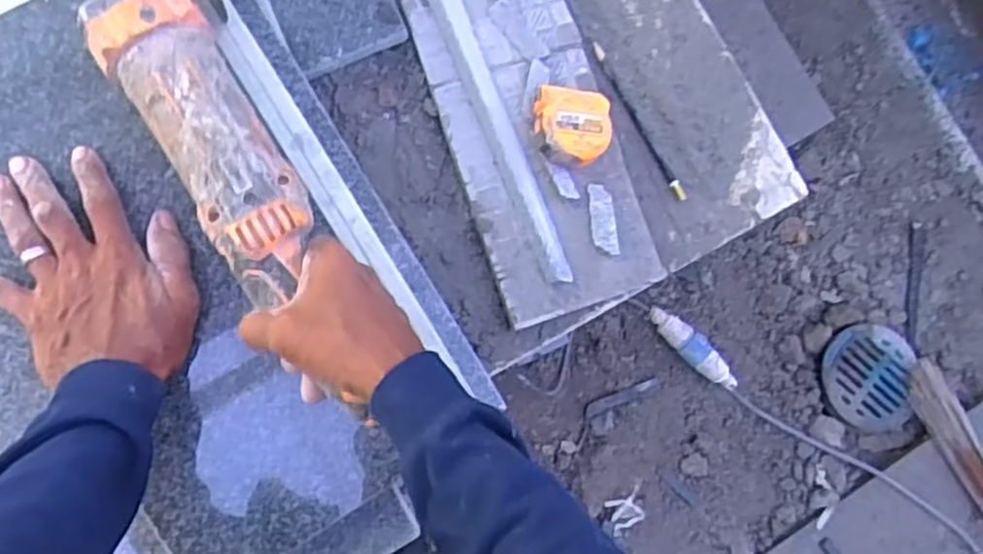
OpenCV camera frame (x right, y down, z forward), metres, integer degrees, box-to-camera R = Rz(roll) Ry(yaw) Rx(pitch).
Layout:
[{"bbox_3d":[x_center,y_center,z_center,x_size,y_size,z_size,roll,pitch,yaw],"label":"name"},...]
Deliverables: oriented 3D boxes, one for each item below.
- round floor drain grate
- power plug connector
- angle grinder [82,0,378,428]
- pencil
[{"bbox_3d":[0.708,0.187,1.412,0.161,0.034,0.191,8,82,-5],"label":"round floor drain grate"},{"bbox_3d":[0.366,0.127,1.372,0.046,0.038,0.195,-43,76,-10],"label":"power plug connector"},{"bbox_3d":[-0.189,-0.105,0.499,0.080,0.083,0.257,-23,85,-9],"label":"angle grinder"},{"bbox_3d":[0.121,-0.128,0.623,0.011,0.011,0.146,-28,87,-9],"label":"pencil"}]

